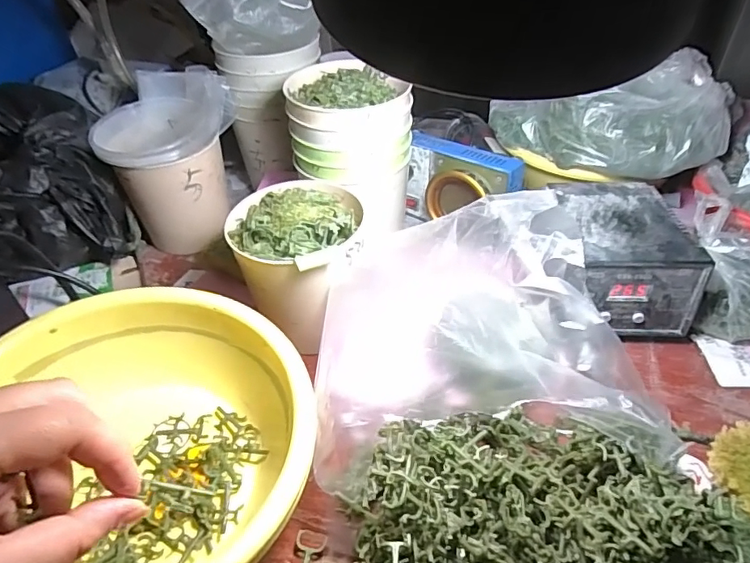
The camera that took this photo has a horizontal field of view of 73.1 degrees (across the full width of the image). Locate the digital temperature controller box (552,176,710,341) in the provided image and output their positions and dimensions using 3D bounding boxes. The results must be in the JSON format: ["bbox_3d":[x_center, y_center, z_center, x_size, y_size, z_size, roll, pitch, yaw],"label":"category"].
[{"bbox_3d":[0.223,-0.030,0.472,0.106,0.077,0.141,1,43,6],"label":"digital temperature controller box"}]

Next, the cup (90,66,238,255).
[{"bbox_3d":[-0.217,-0.132,0.563,0.140,0.158,0.119,-15,44,-11],"label":"cup"}]

